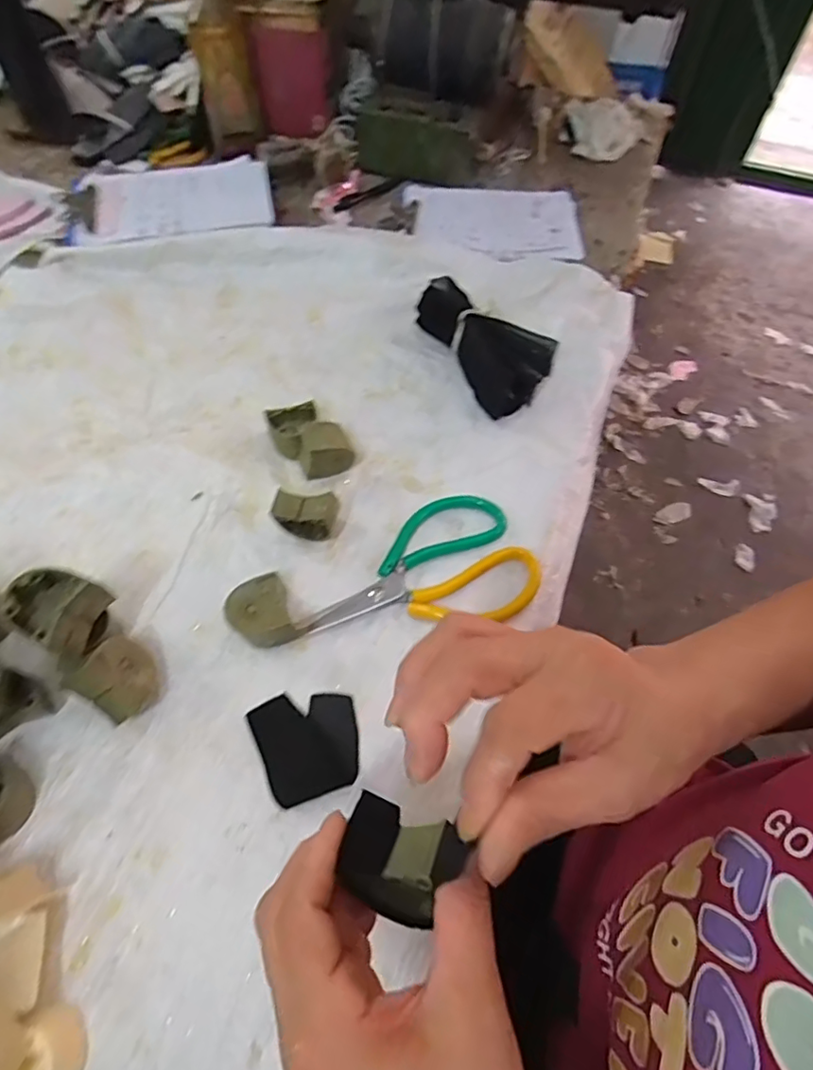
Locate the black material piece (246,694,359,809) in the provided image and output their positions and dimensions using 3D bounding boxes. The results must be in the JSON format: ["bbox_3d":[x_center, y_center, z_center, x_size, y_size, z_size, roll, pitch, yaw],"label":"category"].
[{"bbox_3d":[-0.064,0.133,0.361,0.064,0.010,0.066,-14,61,-12],"label":"black material piece"}]

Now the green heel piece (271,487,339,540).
[{"bbox_3d":[-0.077,-0.014,0.431,0.048,0.041,0.024,7,59,1],"label":"green heel piece"}]

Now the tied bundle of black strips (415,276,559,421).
[{"bbox_3d":[0.074,-0.185,0.536,0.075,0.042,0.154,-28,64,-19],"label":"tied bundle of black strips"}]

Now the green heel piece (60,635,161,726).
[{"bbox_3d":[-0.185,0.093,0.363,0.049,0.017,0.046,54,32,-17],"label":"green heel piece"}]

